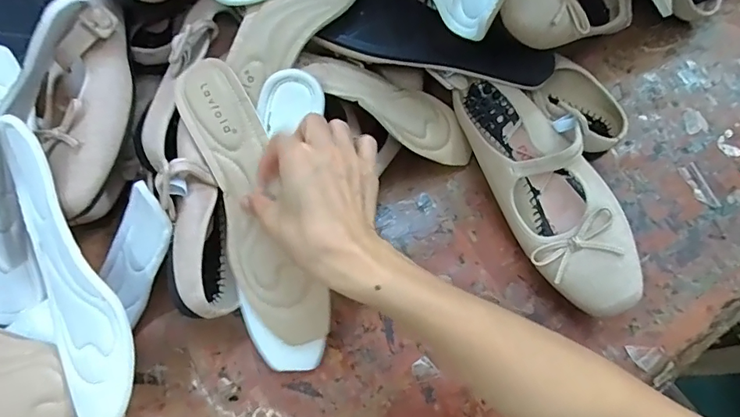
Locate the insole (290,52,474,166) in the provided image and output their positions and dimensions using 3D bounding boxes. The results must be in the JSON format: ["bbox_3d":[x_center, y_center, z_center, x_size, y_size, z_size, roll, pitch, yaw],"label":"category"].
[{"bbox_3d":[0.024,-0.094,0.429,0.180,0.029,0.068,24,68,-23],"label":"insole"}]

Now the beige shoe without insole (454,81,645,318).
[{"bbox_3d":[0.157,-0.022,0.423,0.085,0.071,0.240,-21,70,-7],"label":"beige shoe without insole"}]

